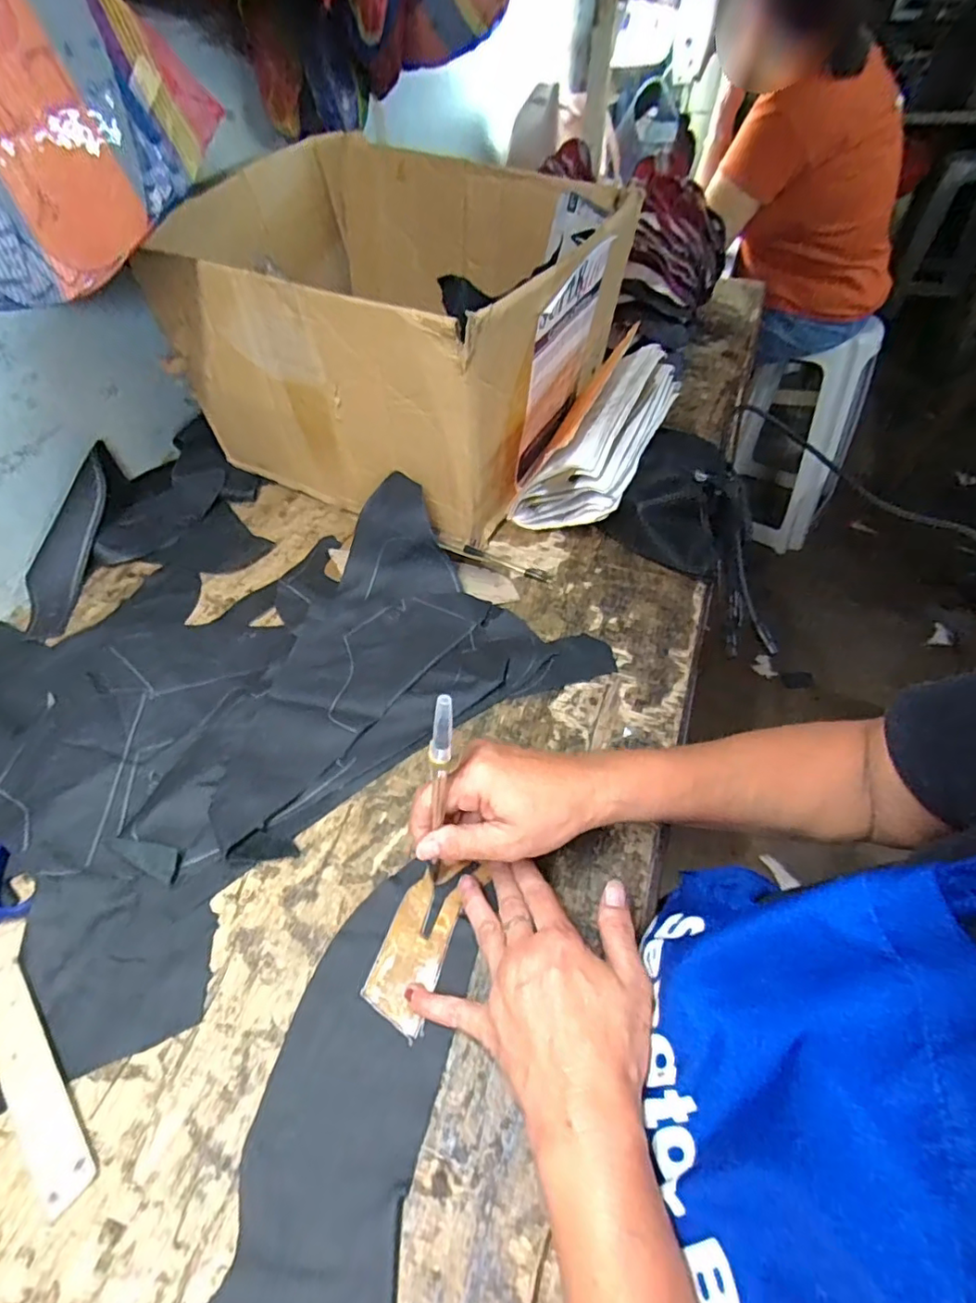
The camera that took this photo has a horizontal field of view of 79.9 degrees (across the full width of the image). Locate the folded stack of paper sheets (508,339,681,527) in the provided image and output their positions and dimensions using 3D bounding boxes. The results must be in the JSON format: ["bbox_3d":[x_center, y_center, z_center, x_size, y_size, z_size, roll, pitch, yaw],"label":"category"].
[{"bbox_3d":[0.114,-0.216,0.620,0.110,0.142,0.185,24,53,20],"label":"folded stack of paper sheets"}]

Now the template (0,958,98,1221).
[{"bbox_3d":[-0.248,0.230,0.315,0.028,0.004,0.132,-37,60,-24],"label":"template"}]

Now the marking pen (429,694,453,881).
[{"bbox_3d":[-0.028,0.086,0.334,0.012,0.154,0.009,17,37,15],"label":"marking pen"}]

